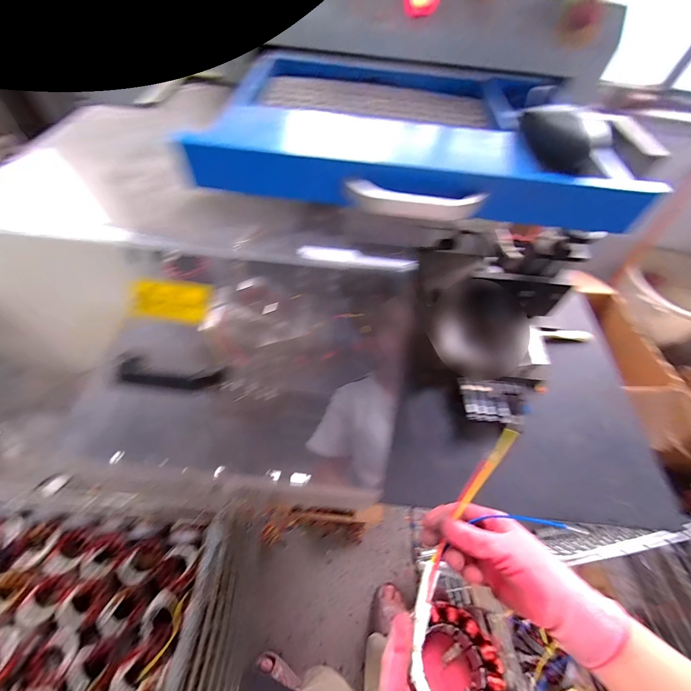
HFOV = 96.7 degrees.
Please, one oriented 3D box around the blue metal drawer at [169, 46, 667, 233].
[{"bbox_3d":[0.082,-0.290,0.401,0.478,0.064,0.343,4,57,-1],"label":"blue metal drawer"}]

